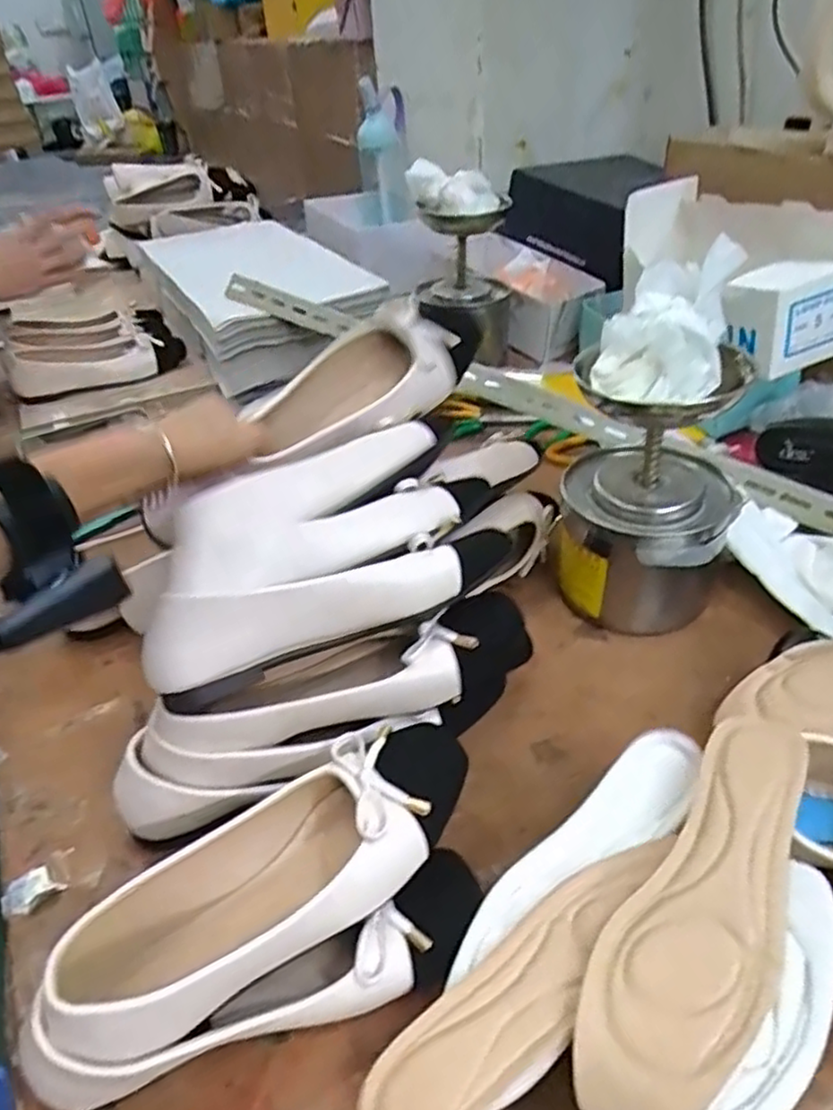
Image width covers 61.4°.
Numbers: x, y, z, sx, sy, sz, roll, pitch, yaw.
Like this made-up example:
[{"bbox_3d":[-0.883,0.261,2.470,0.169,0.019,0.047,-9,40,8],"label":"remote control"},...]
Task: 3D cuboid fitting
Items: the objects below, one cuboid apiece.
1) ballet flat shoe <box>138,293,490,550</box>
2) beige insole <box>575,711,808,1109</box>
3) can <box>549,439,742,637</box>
[{"bbox_3d":[-0.062,-0.117,0.515,0.086,0.064,0.260,27,46,34],"label":"ballet flat shoe"},{"bbox_3d":[0.152,0.173,0.357,0.071,0.009,0.228,11,47,44],"label":"beige insole"},{"bbox_3d":[0.189,-0.019,0.599,0.140,0.139,0.120,15,41,23],"label":"can"}]

